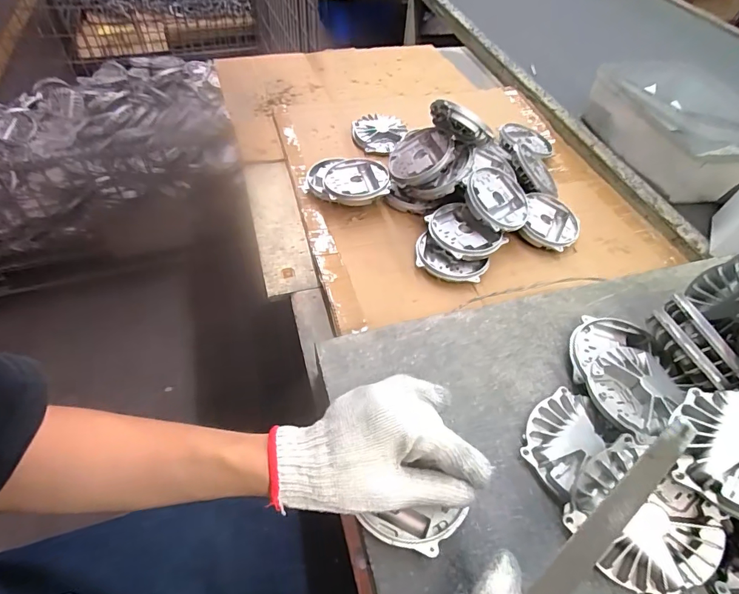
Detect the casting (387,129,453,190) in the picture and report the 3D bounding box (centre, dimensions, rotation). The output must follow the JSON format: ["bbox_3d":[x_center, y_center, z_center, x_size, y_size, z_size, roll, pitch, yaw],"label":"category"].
[{"bbox_3d":[0.084,-0.226,0.684,0.107,0.033,0.113,-17,51,19],"label":"casting"}]

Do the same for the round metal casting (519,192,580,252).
[{"bbox_3d":[0.294,-0.120,0.698,0.091,0.032,0.111,20,56,-3],"label":"round metal casting"}]

